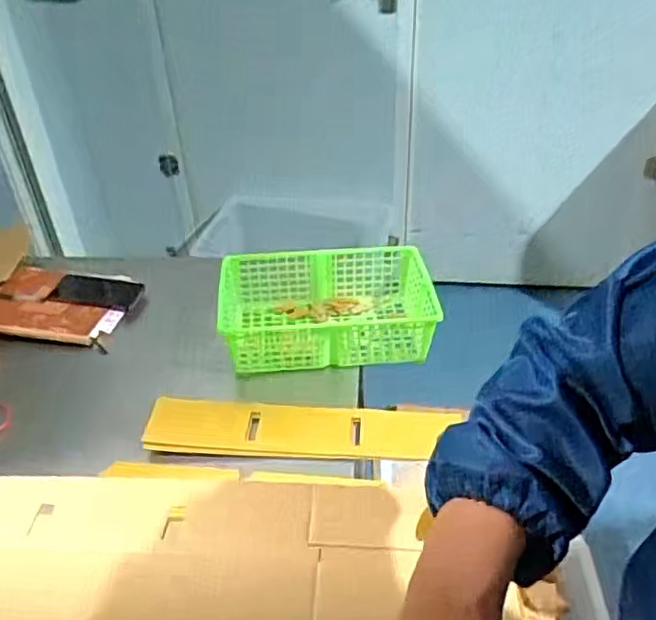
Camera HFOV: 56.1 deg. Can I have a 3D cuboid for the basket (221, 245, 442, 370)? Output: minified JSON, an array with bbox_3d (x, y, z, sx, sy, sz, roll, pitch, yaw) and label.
[{"bbox_3d":[-0.002,-0.005,1.015,0.338,0.099,0.210,-6,37,-5],"label":"basket"}]

